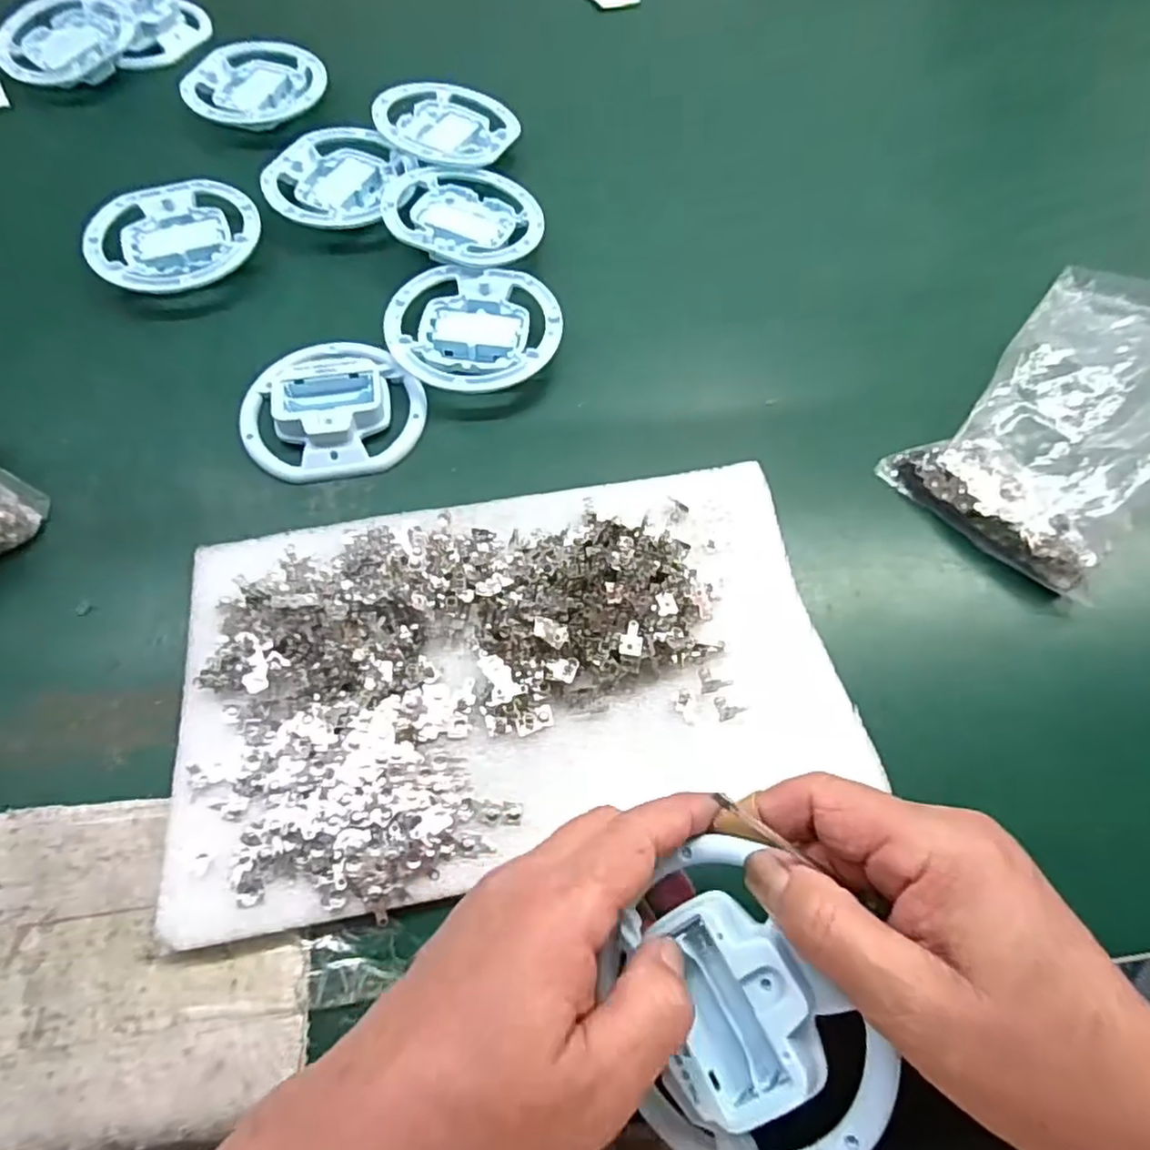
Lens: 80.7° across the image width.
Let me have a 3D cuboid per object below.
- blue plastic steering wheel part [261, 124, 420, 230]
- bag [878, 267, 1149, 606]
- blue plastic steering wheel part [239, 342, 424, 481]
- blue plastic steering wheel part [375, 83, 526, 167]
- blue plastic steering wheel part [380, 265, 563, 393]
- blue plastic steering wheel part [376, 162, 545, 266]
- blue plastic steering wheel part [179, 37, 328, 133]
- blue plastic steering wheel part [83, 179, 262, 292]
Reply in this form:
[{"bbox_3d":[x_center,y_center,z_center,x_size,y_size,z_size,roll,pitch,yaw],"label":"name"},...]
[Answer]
[{"bbox_3d":[-0.173,-0.282,0.481,0.099,0.015,0.100,1,64,-2],"label":"blue plastic steering wheel part"},{"bbox_3d":[0.294,-0.100,0.387,0.200,0.074,0.118,-41,73,-20],"label":"bag"},{"bbox_3d":[-0.142,-0.101,0.395,0.102,0.022,0.099,-3,64,-4],"label":"blue plastic steering wheel part"},{"bbox_3d":[-0.097,-0.339,0.504,0.098,0.015,0.095,1,64,-2],"label":"blue plastic steering wheel part"},{"bbox_3d":[-0.062,-0.148,0.420,0.104,0.020,0.101,2,62,-3],"label":"blue plastic steering wheel part"},{"bbox_3d":[-0.076,-0.245,0.458,0.106,0.019,0.098,1,64,-2],"label":"blue plastic steering wheel part"},{"bbox_3d":[-0.253,-0.385,0.530,0.102,0.023,0.084,-32,70,-17],"label":"blue plastic steering wheel part"},{"bbox_3d":[-0.265,-0.222,0.449,0.102,0.018,0.105,1,64,-2],"label":"blue plastic steering wheel part"}]

